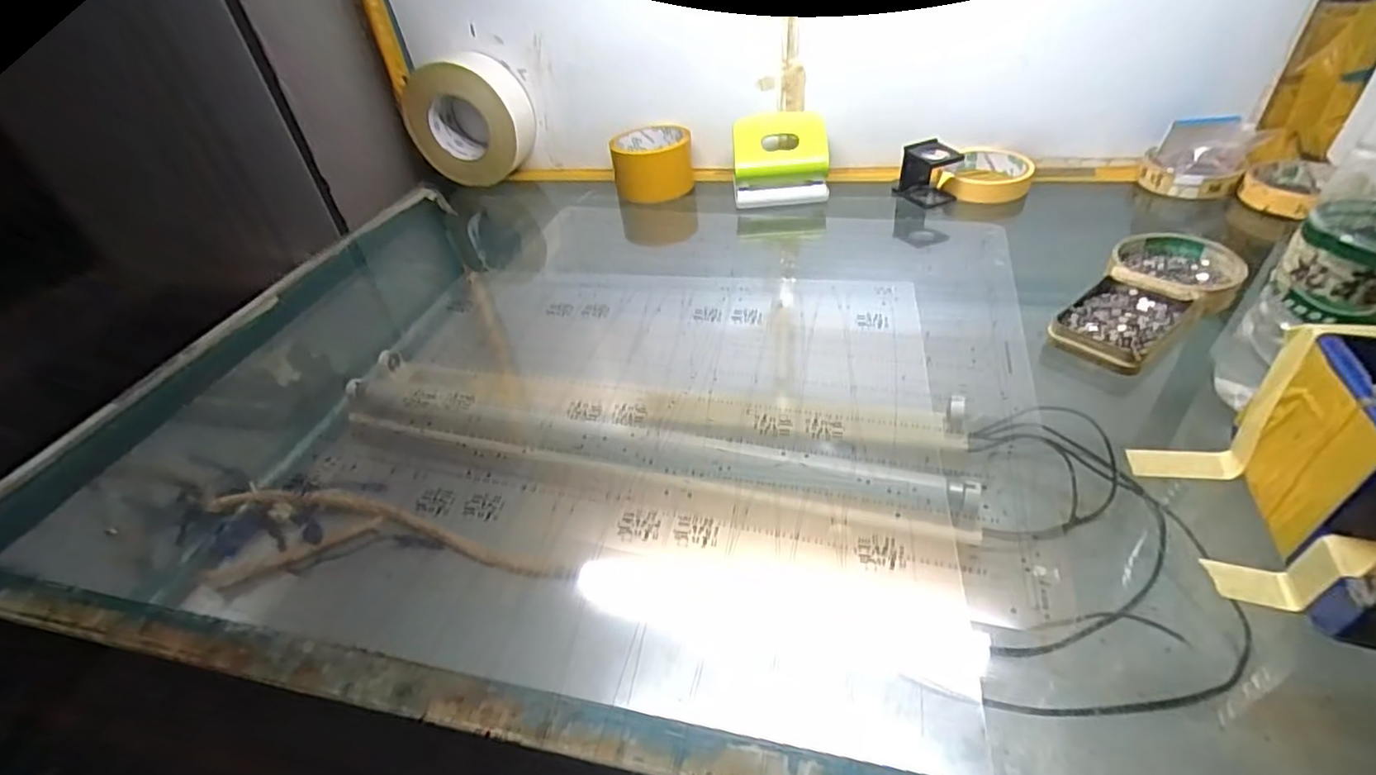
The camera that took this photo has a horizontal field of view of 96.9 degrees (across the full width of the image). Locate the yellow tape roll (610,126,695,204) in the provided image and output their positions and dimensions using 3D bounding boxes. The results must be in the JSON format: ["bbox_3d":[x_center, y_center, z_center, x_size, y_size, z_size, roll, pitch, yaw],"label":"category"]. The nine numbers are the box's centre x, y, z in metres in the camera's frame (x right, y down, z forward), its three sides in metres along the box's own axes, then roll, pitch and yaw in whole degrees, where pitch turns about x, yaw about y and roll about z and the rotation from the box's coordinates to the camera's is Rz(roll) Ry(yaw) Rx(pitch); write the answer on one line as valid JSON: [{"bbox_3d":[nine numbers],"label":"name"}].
[{"bbox_3d":[-0.039,-0.256,0.699,0.088,0.060,0.088,-7,40,1],"label":"yellow tape roll"}]

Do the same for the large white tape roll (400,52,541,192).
[{"bbox_3d":[-0.262,-0.317,0.728,0.149,0.128,0.053,1,40,9],"label":"large white tape roll"}]

